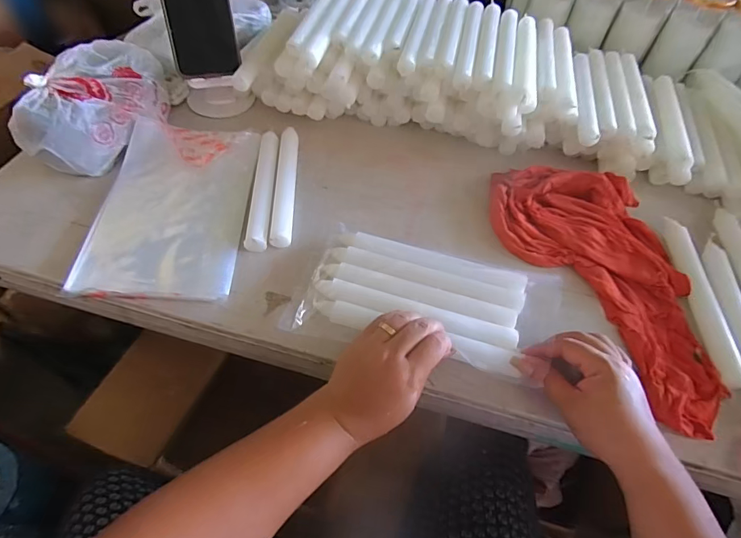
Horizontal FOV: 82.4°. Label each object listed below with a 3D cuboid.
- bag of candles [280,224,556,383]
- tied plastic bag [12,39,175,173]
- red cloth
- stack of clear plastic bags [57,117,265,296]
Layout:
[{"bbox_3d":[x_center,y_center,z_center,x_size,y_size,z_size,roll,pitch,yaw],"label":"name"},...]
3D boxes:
[{"bbox_3d":[0.057,0.024,0.419,0.250,0.030,0.132,8,54,5],"label":"bag of candles"},{"bbox_3d":[-0.337,-0.202,0.518,0.125,0.070,0.173,7,54,1],"label":"tied plastic bag"},{"bbox_3d":[0.262,-0.006,0.453,0.165,0.026,0.325,-16,57,-15],"label":"red cloth"},{"bbox_3d":[-0.221,-0.079,0.478,0.158,0.015,0.247,1,54,-3],"label":"stack of clear plastic bags"}]

